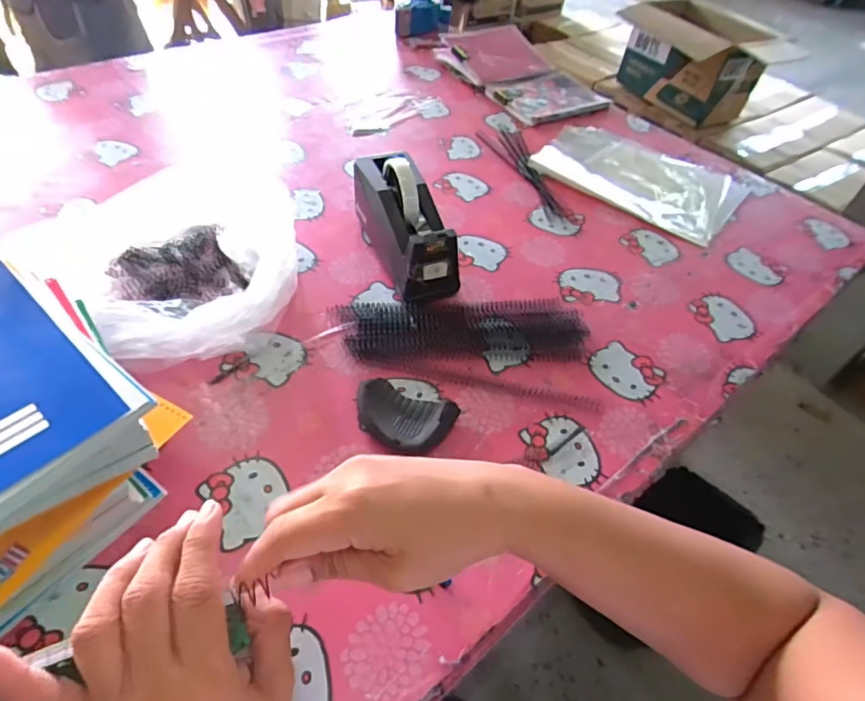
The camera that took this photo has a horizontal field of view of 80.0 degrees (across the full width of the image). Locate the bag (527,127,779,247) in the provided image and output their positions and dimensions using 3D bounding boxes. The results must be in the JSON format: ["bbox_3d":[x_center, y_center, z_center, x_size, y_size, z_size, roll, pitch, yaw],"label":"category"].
[{"bbox_3d":[0.369,-0.308,0.894,0.349,0.015,0.263,31,54,18],"label":"bag"}]

